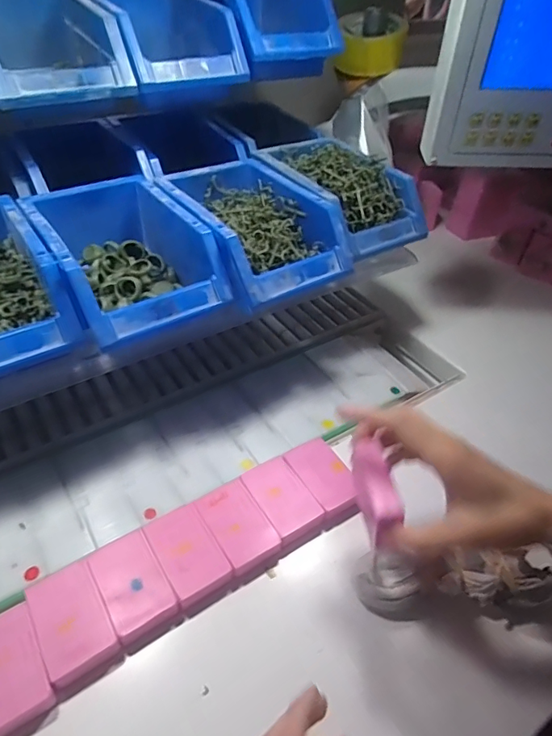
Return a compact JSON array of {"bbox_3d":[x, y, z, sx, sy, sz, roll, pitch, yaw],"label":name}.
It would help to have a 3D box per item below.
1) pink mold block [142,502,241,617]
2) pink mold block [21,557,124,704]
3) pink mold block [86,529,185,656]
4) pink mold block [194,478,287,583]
[{"bbox_3d":[-0.068,0.150,0.379,0.045,0.024,0.073,-25,48,-26],"label":"pink mold block"},{"bbox_3d":[-0.145,0.183,0.340,0.045,0.022,0.075,-24,48,-26],"label":"pink mold block"},{"bbox_3d":[-0.107,0.167,0.361,0.045,0.025,0.073,-25,48,-27],"label":"pink mold block"},{"bbox_3d":[-0.030,0.135,0.399,0.045,0.023,0.074,-24,48,-26],"label":"pink mold block"}]

